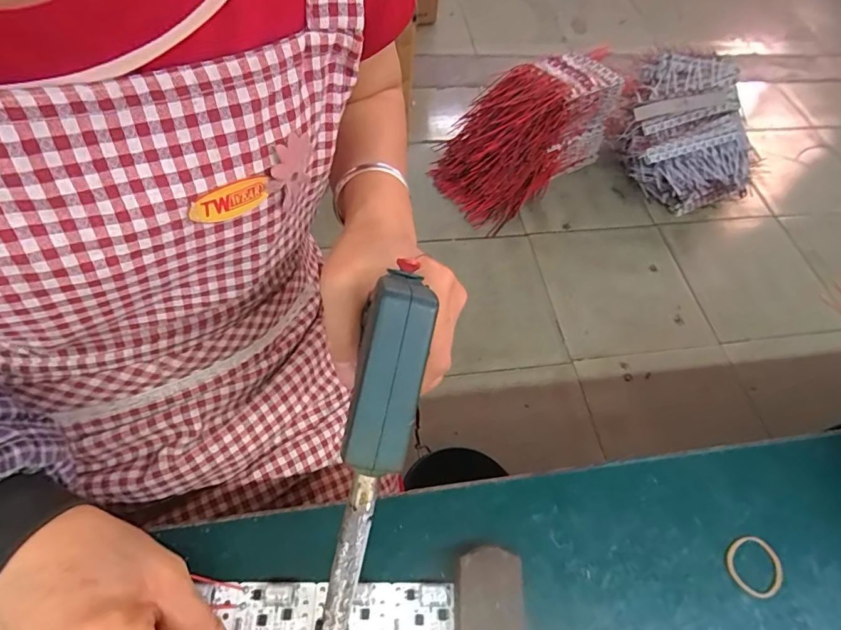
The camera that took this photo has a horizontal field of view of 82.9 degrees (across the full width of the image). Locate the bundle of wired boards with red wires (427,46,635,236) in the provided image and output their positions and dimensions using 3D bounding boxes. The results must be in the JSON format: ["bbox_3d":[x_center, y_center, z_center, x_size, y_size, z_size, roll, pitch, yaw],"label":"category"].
[{"bbox_3d":[0.353,-0.596,1.466,0.732,0.237,0.323,-39,70,-23],"label":"bundle of wired boards with red wires"}]

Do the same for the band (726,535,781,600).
[{"bbox_3d":[0.191,0.143,0.270,0.032,0.004,0.028,-24,65,-17],"label":"band"}]

